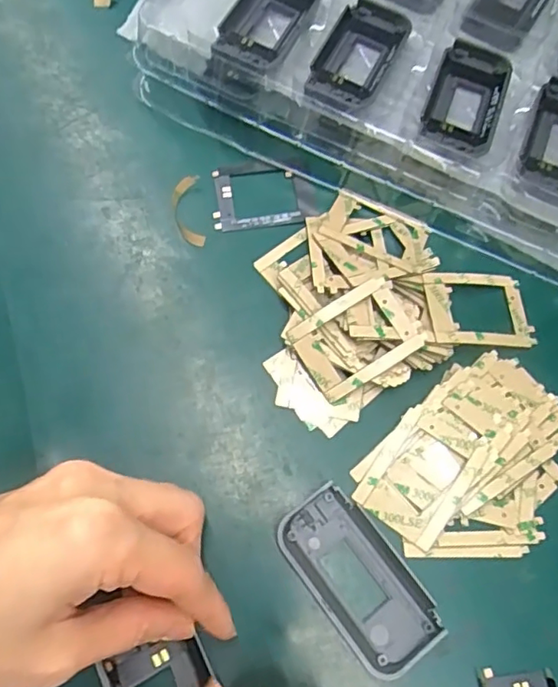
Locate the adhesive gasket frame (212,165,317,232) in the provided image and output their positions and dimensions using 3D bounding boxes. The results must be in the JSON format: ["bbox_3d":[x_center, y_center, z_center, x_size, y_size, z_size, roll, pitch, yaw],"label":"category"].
[{"bbox_3d":[-0.009,-0.079,0.310,0.053,0.004,0.037,-4,70,-7],"label":"adhesive gasket frame"}]

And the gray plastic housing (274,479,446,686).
[{"bbox_3d":[0.033,0.099,0.245,0.039,0.010,0.075,-35,76,-16],"label":"gray plastic housing"}]

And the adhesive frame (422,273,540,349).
[{"bbox_3d":[0.100,-0.017,0.289,0.054,0.004,0.039,1,66,-13],"label":"adhesive frame"}]

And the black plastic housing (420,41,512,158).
[{"bbox_3d":[0.100,-0.132,0.309,0.037,0.008,0.076,21,69,3],"label":"black plastic housing"}]

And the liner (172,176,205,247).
[{"bbox_3d":[-0.048,-0.069,0.302,0.015,0.008,0.039,-5,70,-7],"label":"liner"}]

